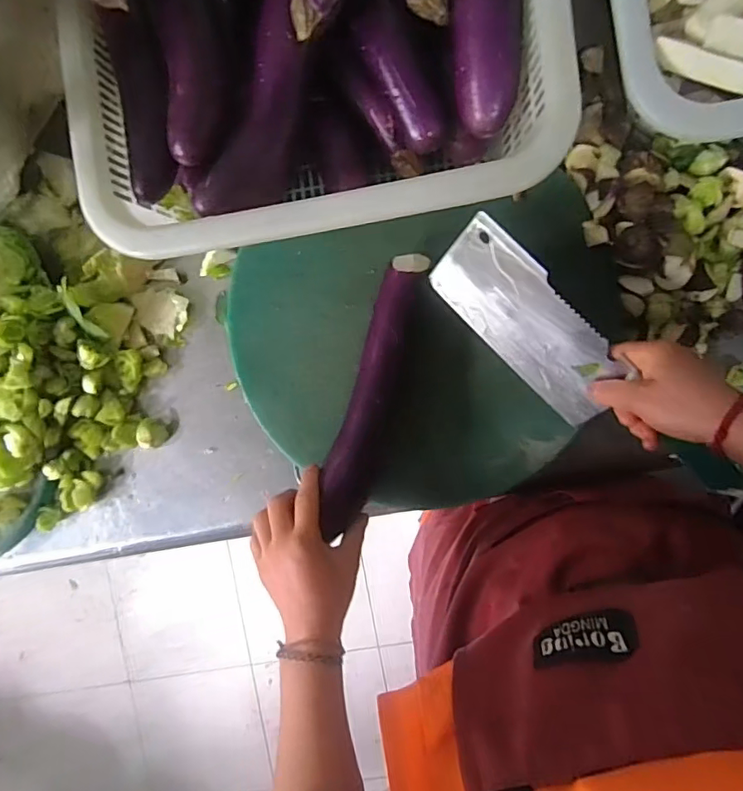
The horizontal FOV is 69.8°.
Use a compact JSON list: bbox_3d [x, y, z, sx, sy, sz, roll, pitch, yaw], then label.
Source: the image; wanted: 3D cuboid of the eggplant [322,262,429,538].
[{"bbox_3d":[0.000,-0.005,0.501,0.041,0.035,0.261,16,85,3],"label":"eggplant"}]

